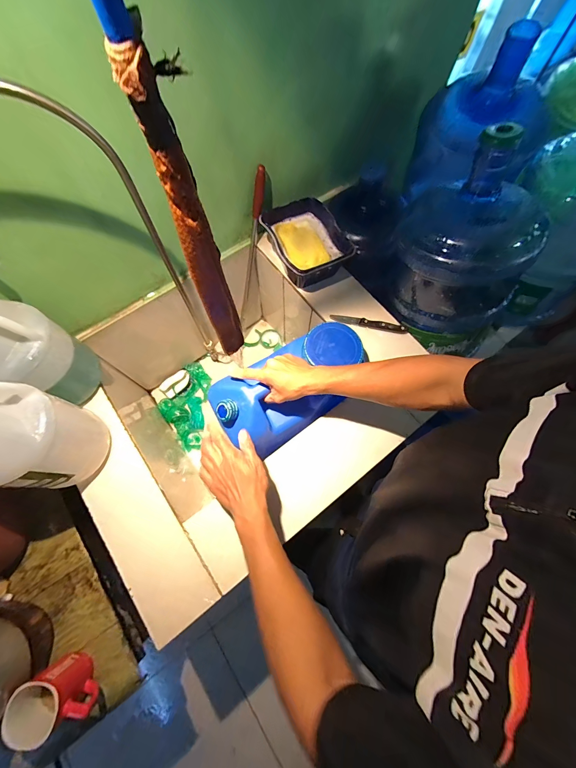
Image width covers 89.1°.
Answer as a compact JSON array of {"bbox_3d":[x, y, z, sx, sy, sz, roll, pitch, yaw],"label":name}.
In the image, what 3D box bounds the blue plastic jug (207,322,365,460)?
[{"bbox_3d":[0.007,0.004,0.606,0.313,0.118,0.165,-32,73,-11],"label":"blue plastic jug"}]

